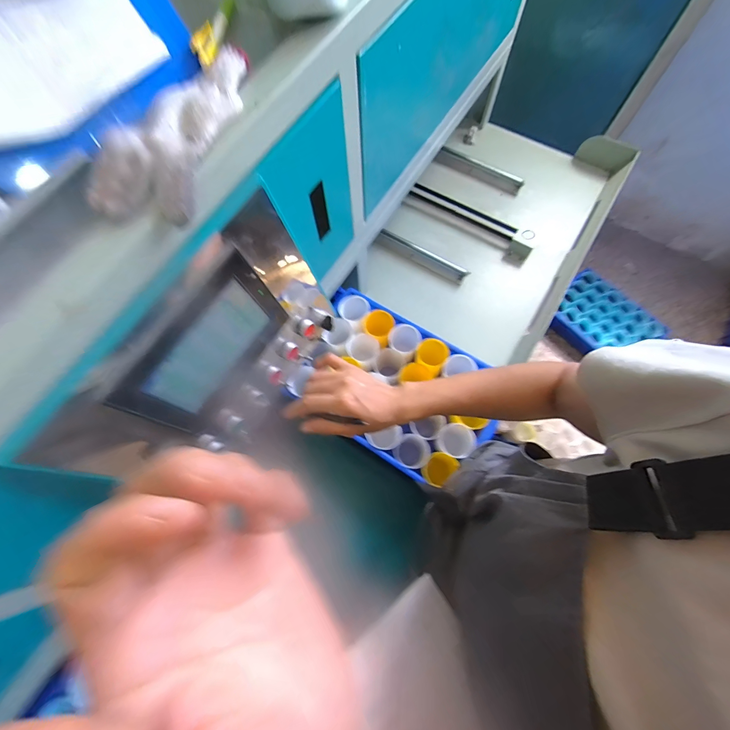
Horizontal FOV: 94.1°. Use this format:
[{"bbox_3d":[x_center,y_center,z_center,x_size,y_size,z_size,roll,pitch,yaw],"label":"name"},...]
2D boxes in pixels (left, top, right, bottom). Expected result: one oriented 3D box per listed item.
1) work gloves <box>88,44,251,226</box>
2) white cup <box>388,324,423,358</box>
[{"bbox_3d":[-0.178,-0.225,0.320,0.085,0.027,0.200,16,73,7],"label":"work gloves"},{"bbox_3d":[0.083,-0.046,0.741,0.063,0.085,0.062,-1,72,2],"label":"white cup"}]

